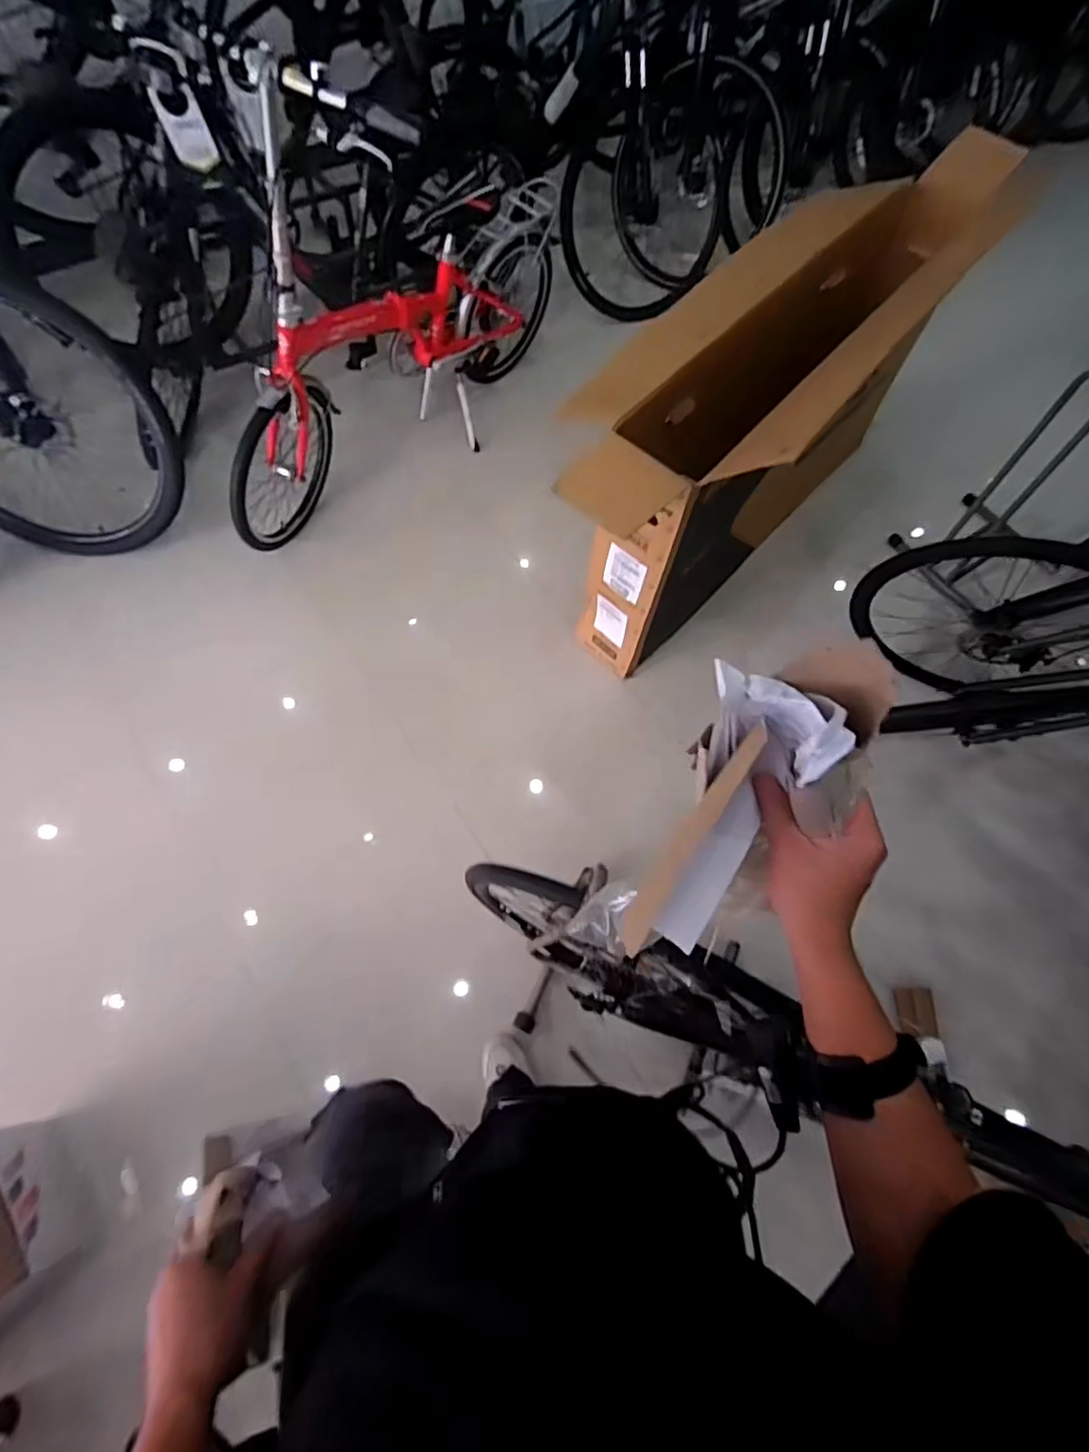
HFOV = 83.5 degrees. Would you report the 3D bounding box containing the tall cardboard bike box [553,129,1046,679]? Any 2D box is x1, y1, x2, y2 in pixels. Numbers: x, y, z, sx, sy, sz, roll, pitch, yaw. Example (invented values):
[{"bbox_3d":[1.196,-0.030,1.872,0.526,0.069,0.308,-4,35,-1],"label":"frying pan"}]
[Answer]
[{"bbox_3d":[0.576,-0.864,1.675,0.518,0.754,1.586,37,68,14],"label":"tall cardboard bike box"}]

